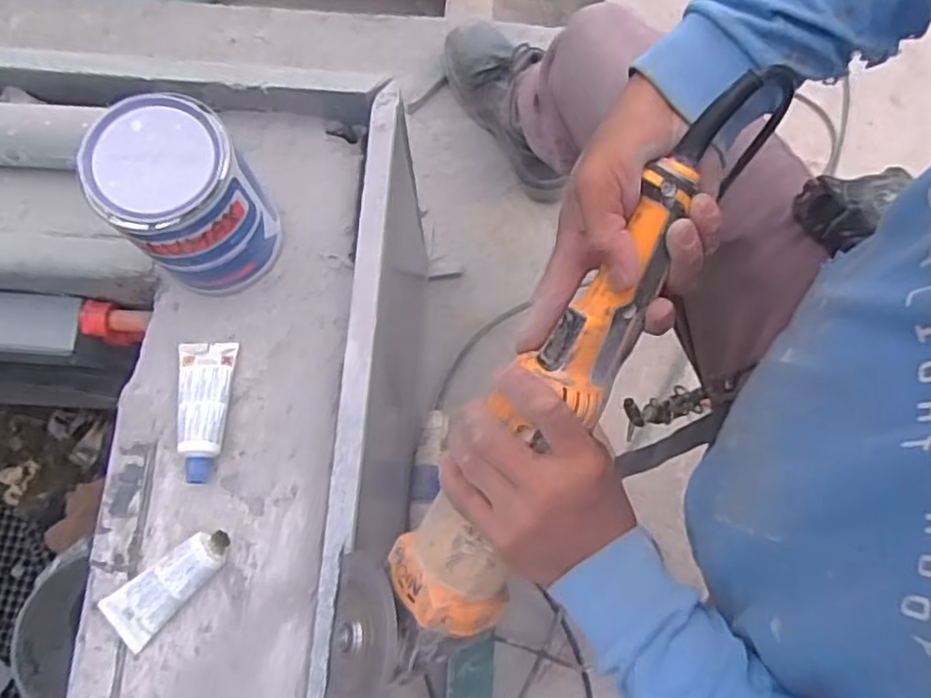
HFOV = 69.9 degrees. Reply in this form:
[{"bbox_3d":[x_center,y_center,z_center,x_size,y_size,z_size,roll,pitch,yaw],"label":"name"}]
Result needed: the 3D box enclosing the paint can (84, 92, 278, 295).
[{"bbox_3d":[-0.203,-0.107,0.498,0.091,0.128,0.094,0,76,0],"label":"paint can"}]

